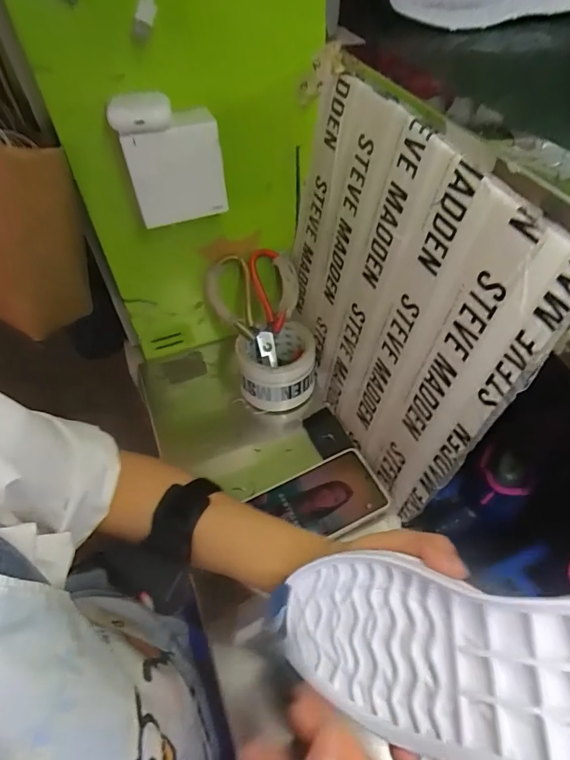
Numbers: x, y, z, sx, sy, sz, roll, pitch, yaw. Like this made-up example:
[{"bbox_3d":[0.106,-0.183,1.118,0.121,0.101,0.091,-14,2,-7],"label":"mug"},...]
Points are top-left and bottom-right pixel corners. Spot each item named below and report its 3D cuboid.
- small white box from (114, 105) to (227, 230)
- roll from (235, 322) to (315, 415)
[{"bbox_3d":[-0.101,-0.195,0.426,0.084,0.088,0.025,-13,51,-11],"label":"small white box"},{"bbox_3d":[-0.008,-0.017,0.576,0.098,0.077,0.085,-10,51,-9],"label":"roll"}]

